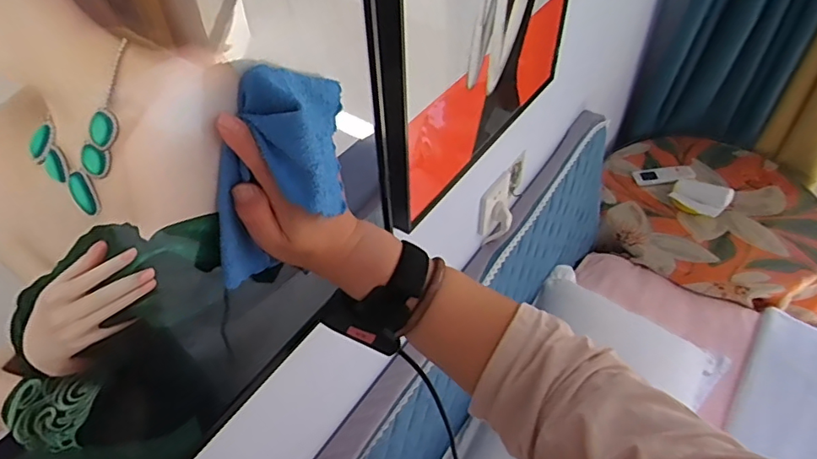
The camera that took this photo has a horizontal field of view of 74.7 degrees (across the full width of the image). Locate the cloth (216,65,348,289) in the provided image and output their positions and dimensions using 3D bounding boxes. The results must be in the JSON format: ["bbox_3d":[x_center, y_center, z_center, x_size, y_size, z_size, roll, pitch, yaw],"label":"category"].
[{"bbox_3d":[-0.077,-0.039,0.357,0.052,0.125,0.129,27,54,26],"label":"cloth"}]

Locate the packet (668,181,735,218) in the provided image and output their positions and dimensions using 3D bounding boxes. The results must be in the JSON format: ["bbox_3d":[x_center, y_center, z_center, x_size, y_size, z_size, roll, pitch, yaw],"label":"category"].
[{"bbox_3d":[0.766,-0.086,1.404,0.135,0.043,0.097,28,54,26],"label":"packet"}]

